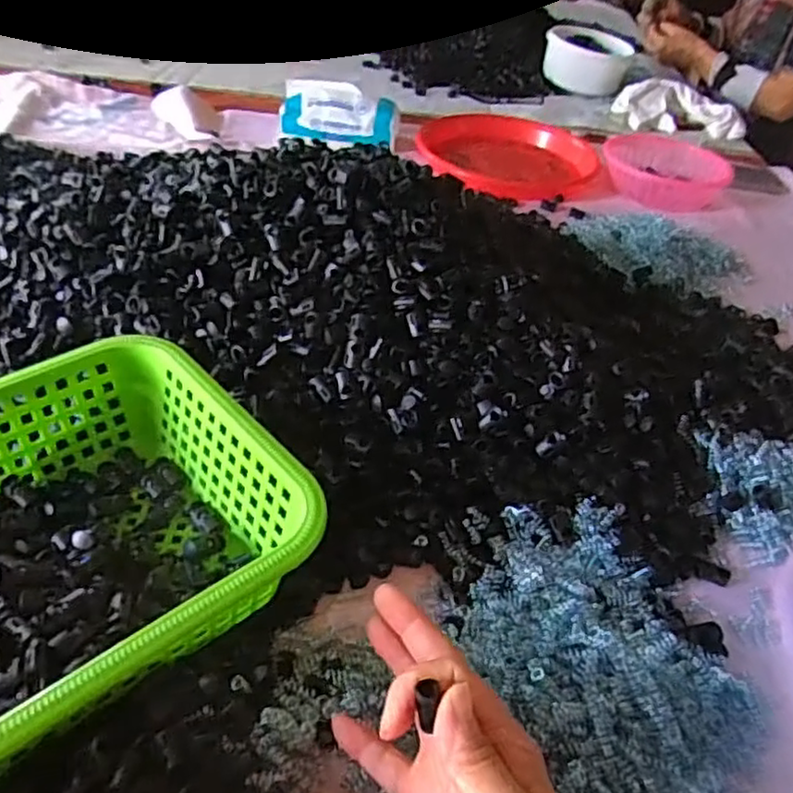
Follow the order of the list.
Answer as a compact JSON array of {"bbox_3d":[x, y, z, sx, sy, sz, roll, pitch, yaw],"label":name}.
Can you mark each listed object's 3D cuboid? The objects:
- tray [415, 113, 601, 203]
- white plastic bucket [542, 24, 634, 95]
[{"bbox_3d":[0.149,-0.347,0.961,0.228,0.040,0.228,4,41,-4],"label":"tray"},{"bbox_3d":[0.358,-0.643,1.293,0.152,0.075,0.146,10,41,3],"label":"white plastic bucket"}]

